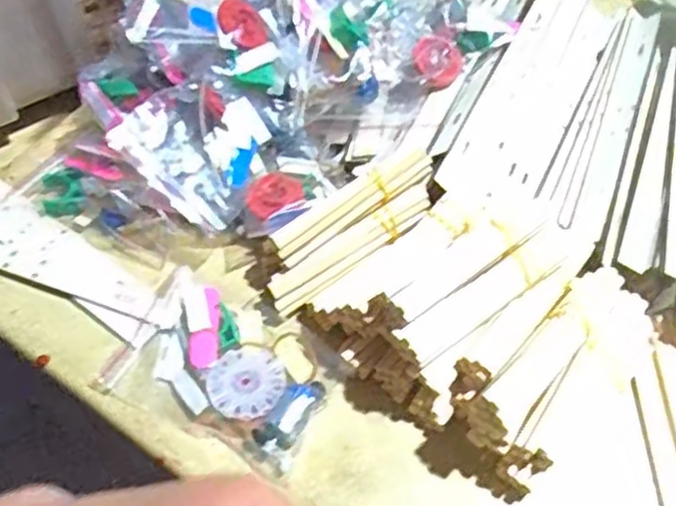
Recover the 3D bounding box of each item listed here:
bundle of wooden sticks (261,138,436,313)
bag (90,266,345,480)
[{"bbox_3d":[0.008,-0.014,0.399,0.115,0.023,0.043,-40,63,-5],"label":"bundle of wooden sticks"},{"bbox_3d":[-0.060,0.058,0.381,0.112,0.015,0.075,26,61,17],"label":"bag"}]

